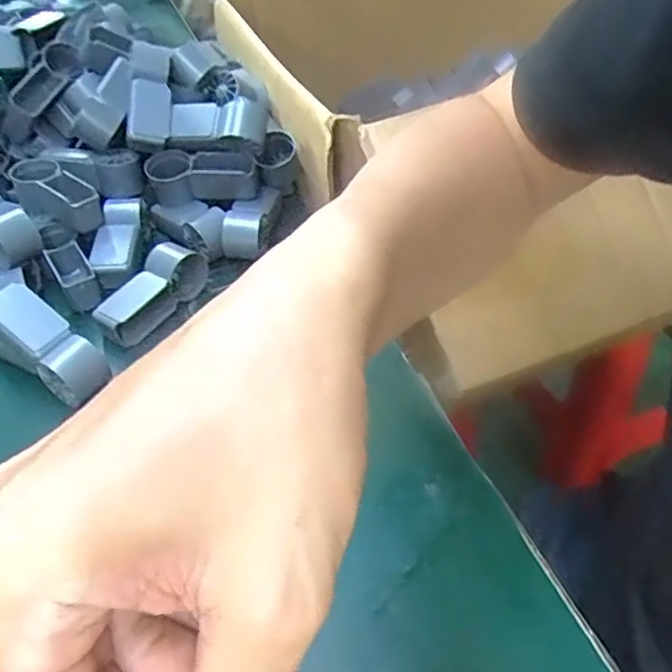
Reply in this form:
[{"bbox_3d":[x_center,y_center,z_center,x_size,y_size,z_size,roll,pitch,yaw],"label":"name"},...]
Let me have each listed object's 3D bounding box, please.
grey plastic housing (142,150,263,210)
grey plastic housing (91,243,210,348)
[{"bbox_3d":[-0.114,-0.136,0.564,0.095,0.039,0.033,-2,44,3],"label":"grey plastic housing"},{"bbox_3d":[-0.140,-0.034,0.502,0.035,0.041,0.097,25,52,27],"label":"grey plastic housing"}]

